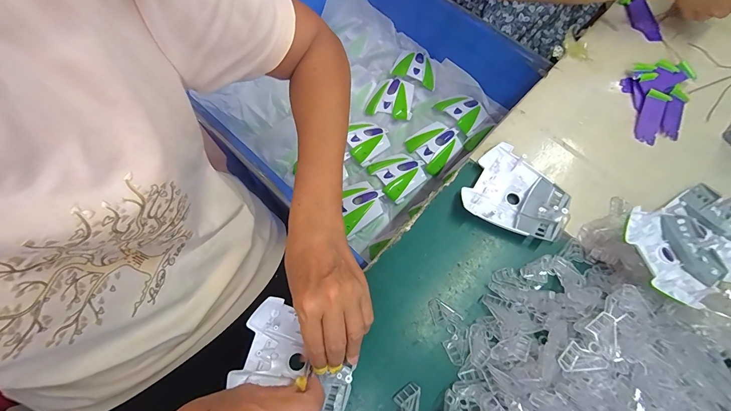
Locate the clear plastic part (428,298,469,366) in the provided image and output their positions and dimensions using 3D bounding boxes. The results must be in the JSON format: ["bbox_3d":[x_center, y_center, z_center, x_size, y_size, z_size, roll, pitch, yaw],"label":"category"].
[{"bbox_3d":[0.090,0.129,0.336,0.029,0.004,0.065,-18,70,-8],"label":"clear plastic part"}]

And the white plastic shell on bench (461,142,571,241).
[{"bbox_3d":[0.181,-0.009,0.379,0.116,0.024,0.095,31,71,11],"label":"white plastic shell on bench"}]

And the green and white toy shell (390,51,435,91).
[{"bbox_3d":[0.107,-0.292,0.681,0.093,0.020,0.077,20,69,7],"label":"green and white toy shell"}]

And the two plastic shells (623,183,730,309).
[{"bbox_3d":[0.359,0.038,0.348,0.176,0.049,0.101,-19,70,-8],"label":"two plastic shells"}]

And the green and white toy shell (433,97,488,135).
[{"bbox_3d":[0.198,-0.194,0.650,0.080,0.026,0.088,-35,73,-14],"label":"green and white toy shell"}]

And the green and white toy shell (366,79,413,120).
[{"bbox_3d":[0.054,-0.220,0.662,0.091,0.031,0.081,14,69,5],"label":"green and white toy shell"}]

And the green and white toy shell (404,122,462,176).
[{"bbox_3d":[0.136,-0.117,0.625,0.093,0.024,0.087,-33,73,-13],"label":"green and white toy shell"}]

